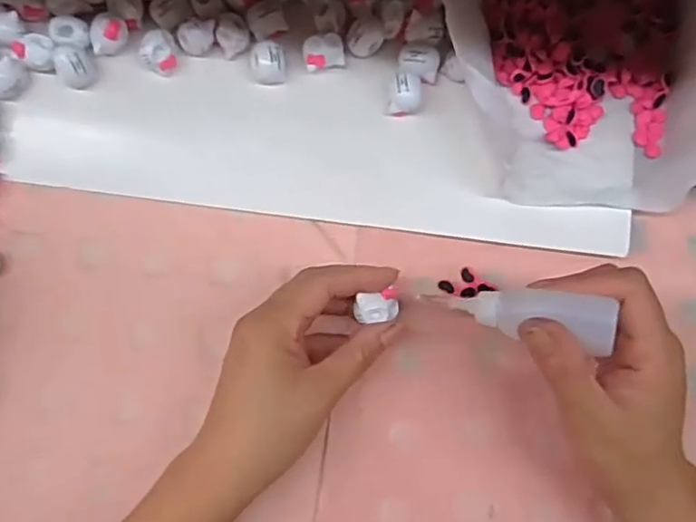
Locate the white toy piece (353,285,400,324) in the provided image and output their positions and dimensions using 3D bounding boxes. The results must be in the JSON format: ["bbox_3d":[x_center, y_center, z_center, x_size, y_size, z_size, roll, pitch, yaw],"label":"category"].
[{"bbox_3d":[0.017,0.026,0.341,0.026,0.010,0.017,-8,74,-3],"label":"white toy piece"}]

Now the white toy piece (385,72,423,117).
[{"bbox_3d":[0.037,-0.106,0.382,0.021,0.017,0.023,11,76,3],"label":"white toy piece"}]

